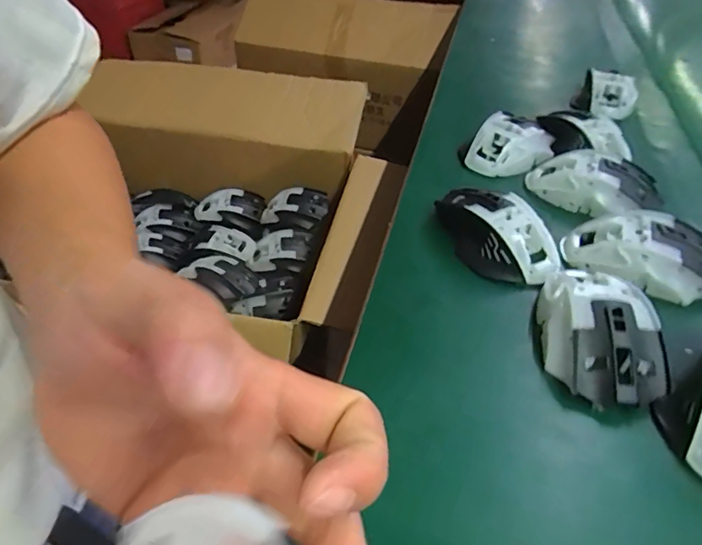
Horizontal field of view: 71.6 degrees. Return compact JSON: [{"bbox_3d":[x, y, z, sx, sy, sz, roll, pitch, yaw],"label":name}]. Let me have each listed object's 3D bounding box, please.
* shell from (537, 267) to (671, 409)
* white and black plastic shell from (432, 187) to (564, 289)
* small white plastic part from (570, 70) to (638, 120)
[{"bbox_3d":[0.162,0.035,0.320,0.064,0.040,0.104,7,43,4],"label":"shell"},{"bbox_3d":[0.117,-0.037,0.392,0.064,0.032,0.104,-28,52,-29],"label":"white and black plastic shell"},{"bbox_3d":[0.315,-0.220,0.600,0.065,0.046,0.032,17,45,14],"label":"small white plastic part"}]

